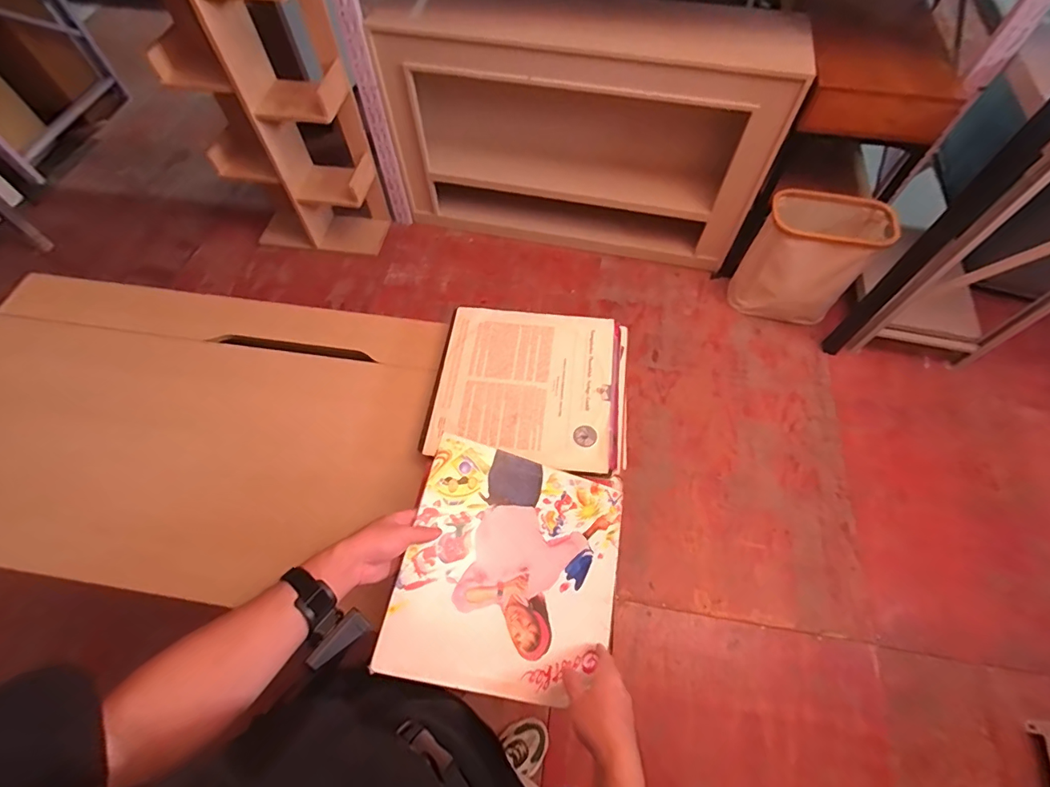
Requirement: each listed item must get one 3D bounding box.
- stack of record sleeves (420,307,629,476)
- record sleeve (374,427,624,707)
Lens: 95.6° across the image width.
[{"bbox_3d":[0.012,-0.021,0.882,0.347,0.031,0.325,4,62,5],"label":"stack of record sleeves"},{"bbox_3d":[-0.009,0.245,0.677,0.312,0.009,0.311,21,61,-14],"label":"record sleeve"}]

